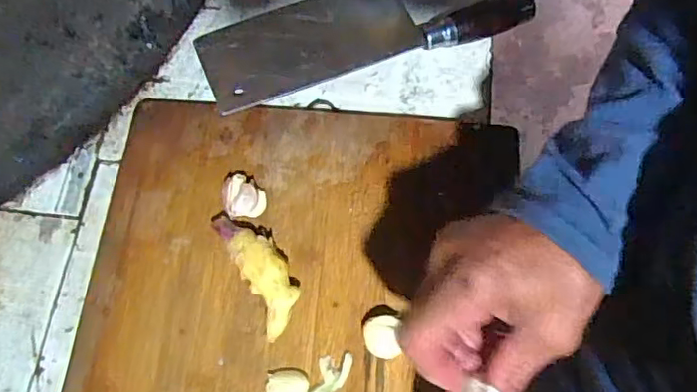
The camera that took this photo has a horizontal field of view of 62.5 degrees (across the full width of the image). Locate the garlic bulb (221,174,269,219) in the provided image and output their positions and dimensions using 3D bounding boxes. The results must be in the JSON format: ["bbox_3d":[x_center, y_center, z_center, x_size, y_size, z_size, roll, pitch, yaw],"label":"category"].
[{"bbox_3d":[-0.081,-0.001,0.444,0.031,0.019,0.031,0,69,1],"label":"garlic bulb"}]

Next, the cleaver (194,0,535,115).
[{"bbox_3d":[0.010,-0.159,0.518,0.286,0.018,0.105,-19,70,-6],"label":"cleaver"}]

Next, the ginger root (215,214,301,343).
[{"bbox_3d":[-0.064,0.053,0.423,0.033,0.025,0.096,-27,71,-9],"label":"ginger root"}]

